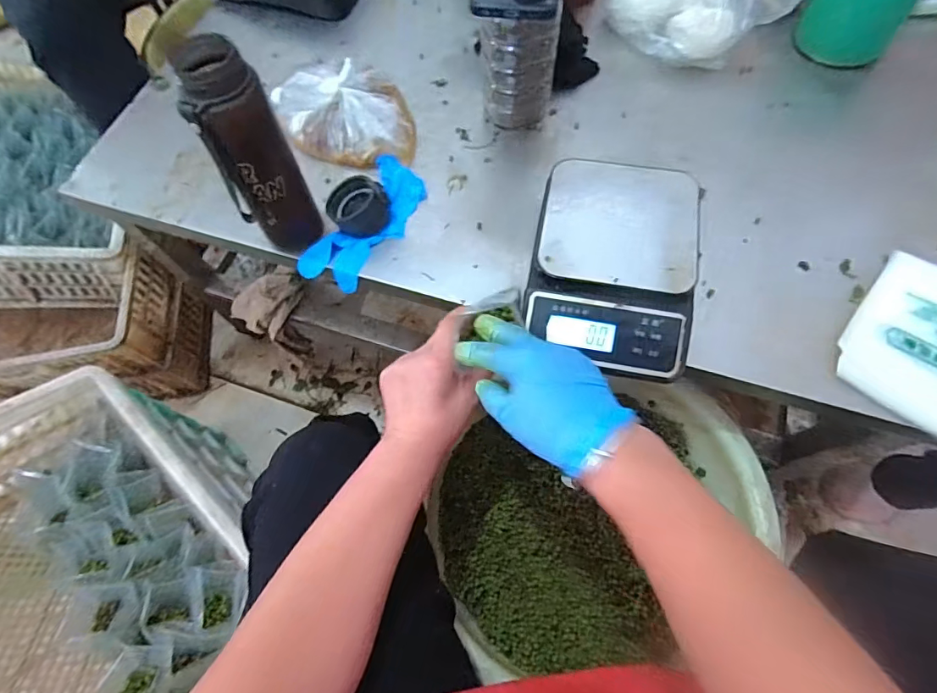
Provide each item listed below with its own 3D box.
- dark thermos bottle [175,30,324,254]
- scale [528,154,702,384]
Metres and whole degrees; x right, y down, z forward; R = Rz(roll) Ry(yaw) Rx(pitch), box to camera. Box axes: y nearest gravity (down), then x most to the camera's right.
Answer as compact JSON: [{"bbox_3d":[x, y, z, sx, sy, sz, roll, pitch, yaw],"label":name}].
[{"bbox_3d":[-0.195,-0.167,0.451,0.056,0.205,0.056,-3,67,1],"label":"dark thermos bottle"},{"bbox_3d":[0.140,-0.080,0.475,0.149,0.056,0.206,10,68,7],"label":"scale"}]

